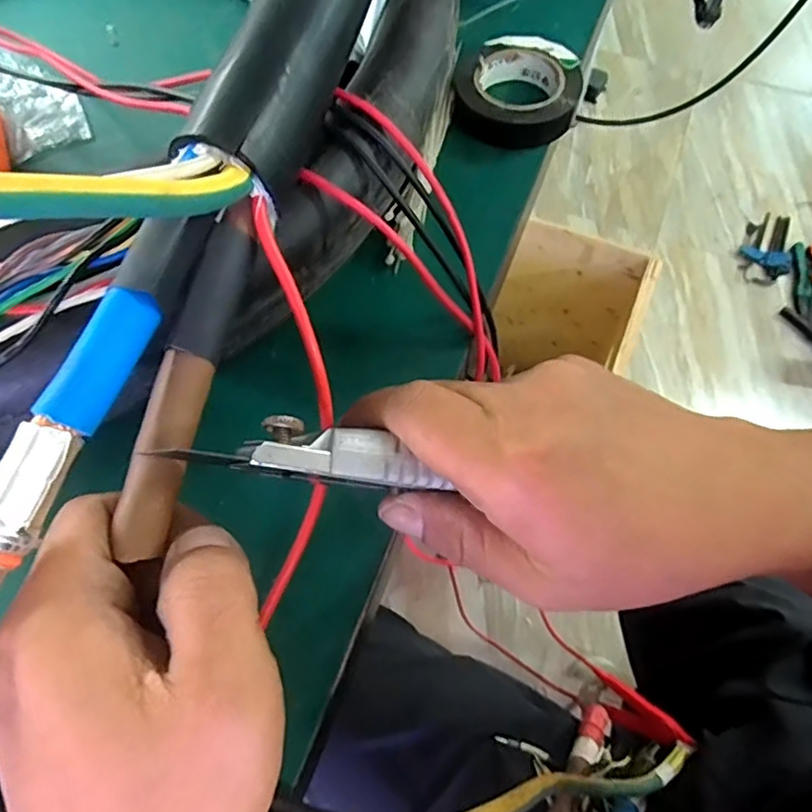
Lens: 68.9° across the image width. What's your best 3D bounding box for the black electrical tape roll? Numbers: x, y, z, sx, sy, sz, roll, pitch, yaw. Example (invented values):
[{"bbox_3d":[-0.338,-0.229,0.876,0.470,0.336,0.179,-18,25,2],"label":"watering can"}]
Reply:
[{"bbox_3d":[0.065,-0.185,0.349,0.071,0.017,0.076,0,64,1],"label":"black electrical tape roll"}]

